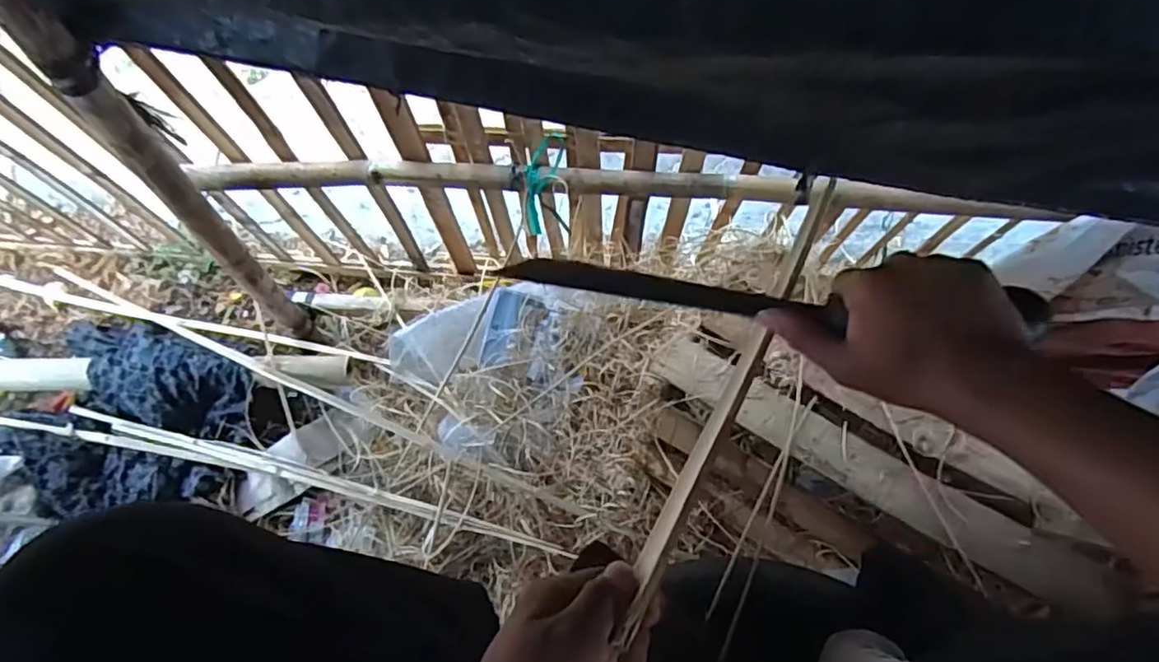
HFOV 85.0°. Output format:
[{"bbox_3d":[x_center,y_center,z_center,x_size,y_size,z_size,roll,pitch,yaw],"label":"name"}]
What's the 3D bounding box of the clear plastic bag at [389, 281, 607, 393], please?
[{"bbox_3d":[-0.159,0.004,1.194,0.392,0.104,0.194,3,69,1],"label":"clear plastic bag"}]

